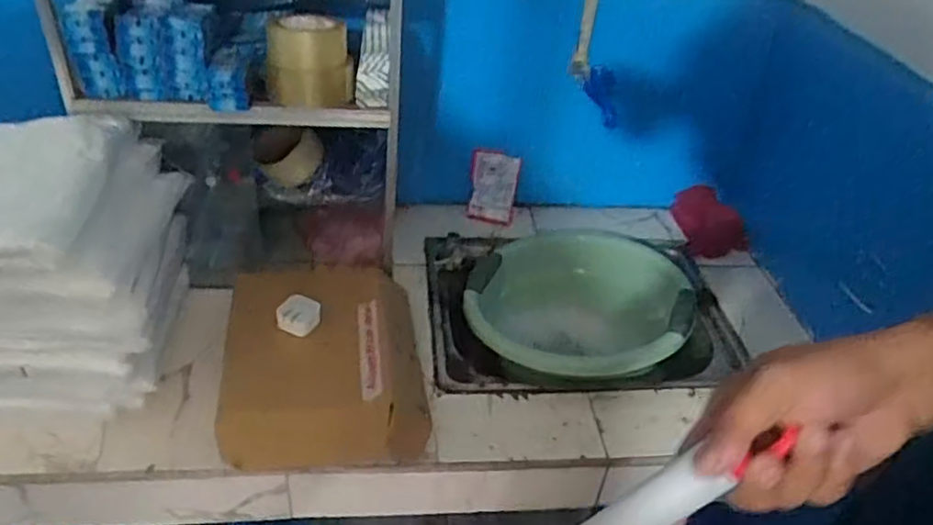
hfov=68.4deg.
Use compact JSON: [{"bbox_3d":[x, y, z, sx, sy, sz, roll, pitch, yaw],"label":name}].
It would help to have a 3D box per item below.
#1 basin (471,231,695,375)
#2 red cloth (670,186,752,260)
[{"bbox_3d":[0.179,0.074,1.132,0.337,0.147,0.396,16,38,13],"label":"basin"},{"bbox_3d":[0.451,-0.081,1.272,0.101,0.069,0.141,0,37,-9],"label":"red cloth"}]

